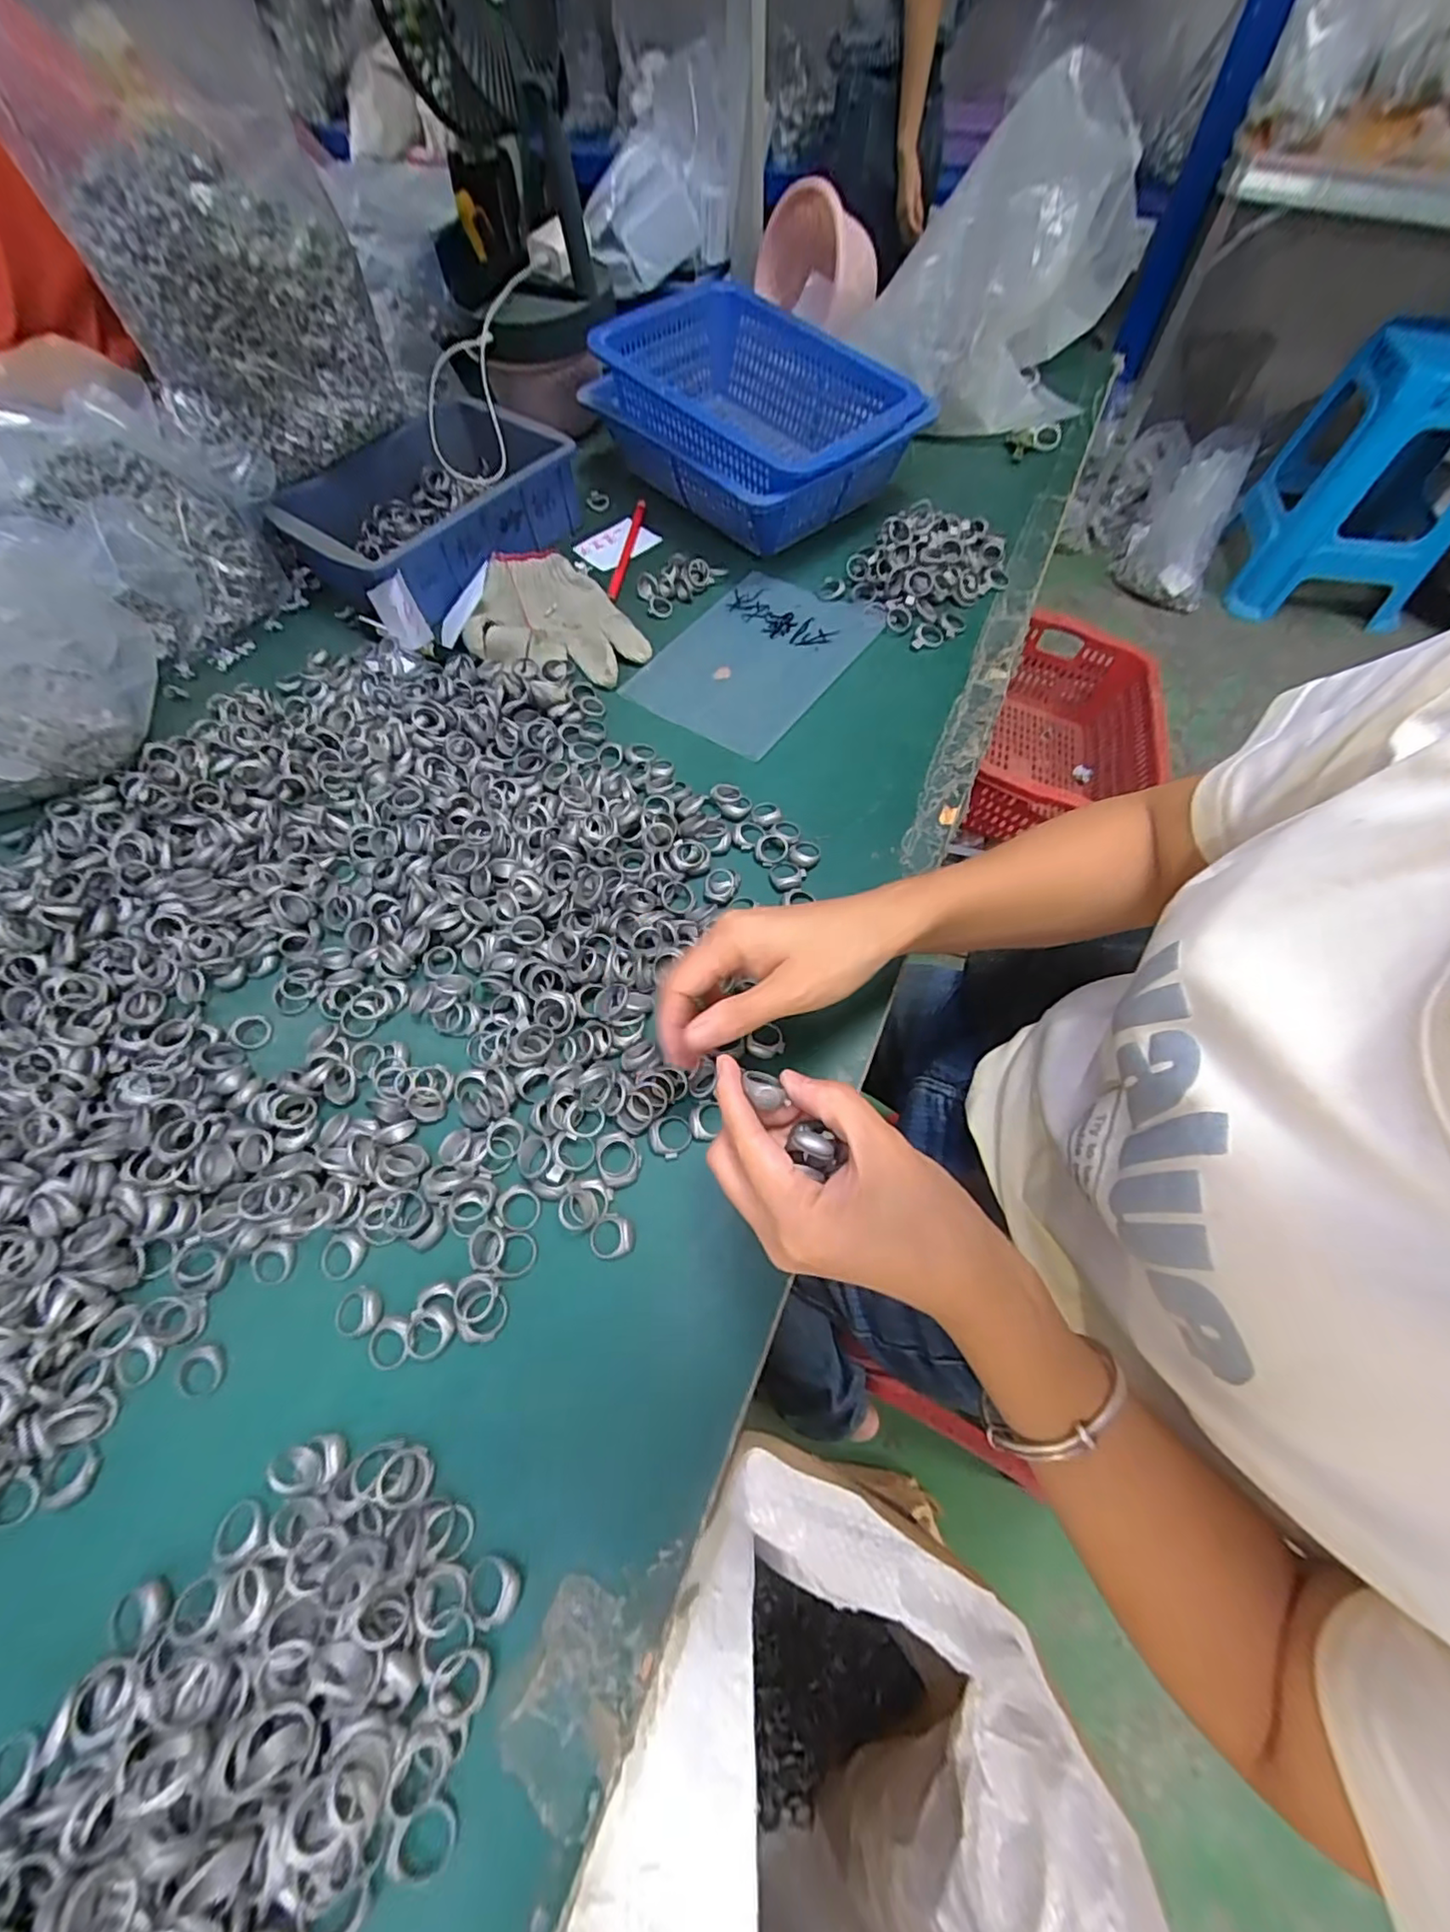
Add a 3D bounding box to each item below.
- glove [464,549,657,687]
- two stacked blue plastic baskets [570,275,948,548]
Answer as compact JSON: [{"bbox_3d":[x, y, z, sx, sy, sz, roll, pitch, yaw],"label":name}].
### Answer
[{"bbox_3d":[-0.163,-0.312,0.562,0.132,0.026,0.201,-26,65,-11],"label":"glove"},{"bbox_3d":[0.032,-0.530,0.600,0.212,0.096,0.285,-34,67,-14],"label":"two stacked blue plastic baskets"}]

